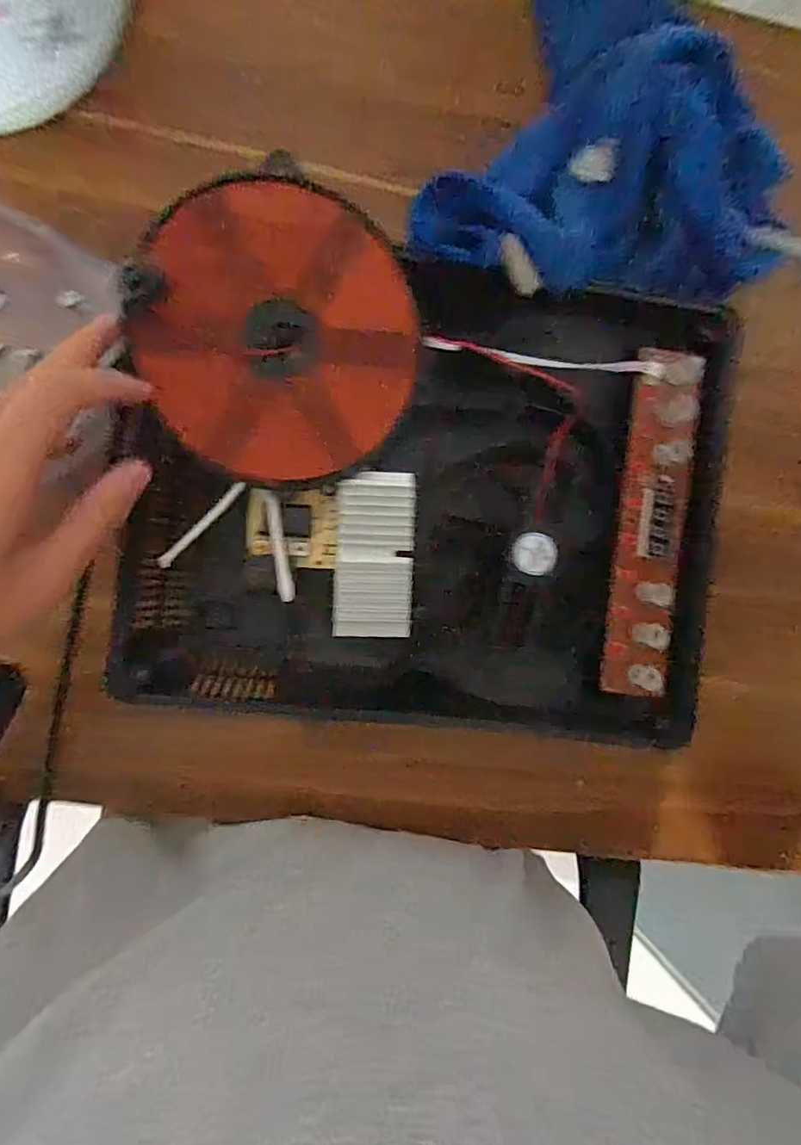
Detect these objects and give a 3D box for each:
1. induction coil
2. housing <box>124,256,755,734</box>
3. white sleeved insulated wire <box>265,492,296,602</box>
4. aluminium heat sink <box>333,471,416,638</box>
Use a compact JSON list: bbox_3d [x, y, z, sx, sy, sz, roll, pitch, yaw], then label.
[{"bbox_3d":[-0.063,-0.126,0.313,0.149,0.012,0.151,-6,109,-18],"label":"induction coil"},{"bbox_3d":[0.019,-0.039,0.340,0.341,0.038,0.270,5,90,-6],"label":"housing"},{"bbox_3d":[-0.068,-0.016,0.319,0.008,0.008,0.066,-11,69,-6],"label":"white sleeved insulated wire"},{"bbox_3d":[-0.016,-0.011,0.350,0.046,0.013,0.099,2,91,-6],"label":"aluminium heat sink"}]

